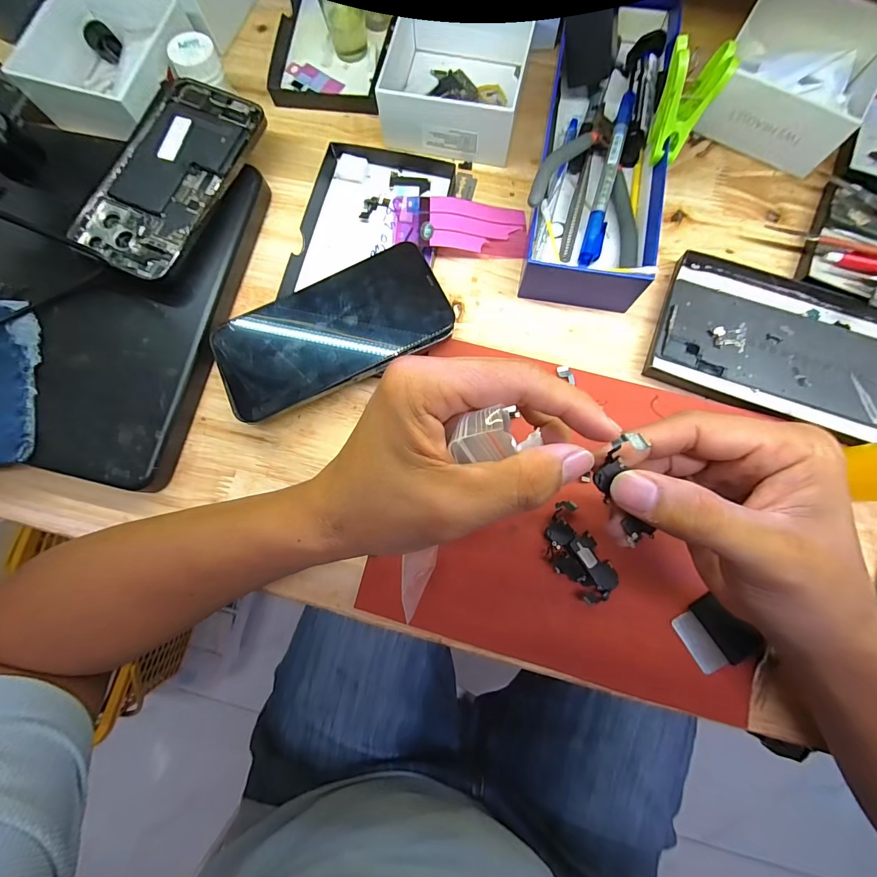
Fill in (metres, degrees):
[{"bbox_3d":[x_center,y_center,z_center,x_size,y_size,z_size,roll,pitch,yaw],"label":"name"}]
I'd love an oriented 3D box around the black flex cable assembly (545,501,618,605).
[{"bbox_3d":[0.087,0.073,0.248,0.031,0.011,0.060,-32,81,-3],"label":"black flex cable assembly"}]

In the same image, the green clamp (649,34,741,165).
[{"bbox_3d":[0.160,-0.215,0.249,0.035,0.058,0.025,8,49,8],"label":"green clamp"}]

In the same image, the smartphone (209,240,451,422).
[{"bbox_3d":[-0.072,-0.073,0.263,0.155,0.009,0.077,-25,82,-3],"label":"smartphone"}]

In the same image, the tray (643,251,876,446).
[{"bbox_3d":[0.245,-0.067,0.272,0.172,0.013,0.107,20,82,5],"label":"tray"}]

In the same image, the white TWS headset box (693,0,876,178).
[{"bbox_3d":[0.262,-0.269,0.289,0.104,0.044,0.107,33,83,7],"label":"white TWS headset box"}]

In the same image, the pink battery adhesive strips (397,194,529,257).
[{"bbox_3d":[0.016,-0.165,0.294,0.102,0.017,0.047,3,81,3],"label":"pink battery adhesive strips"}]

